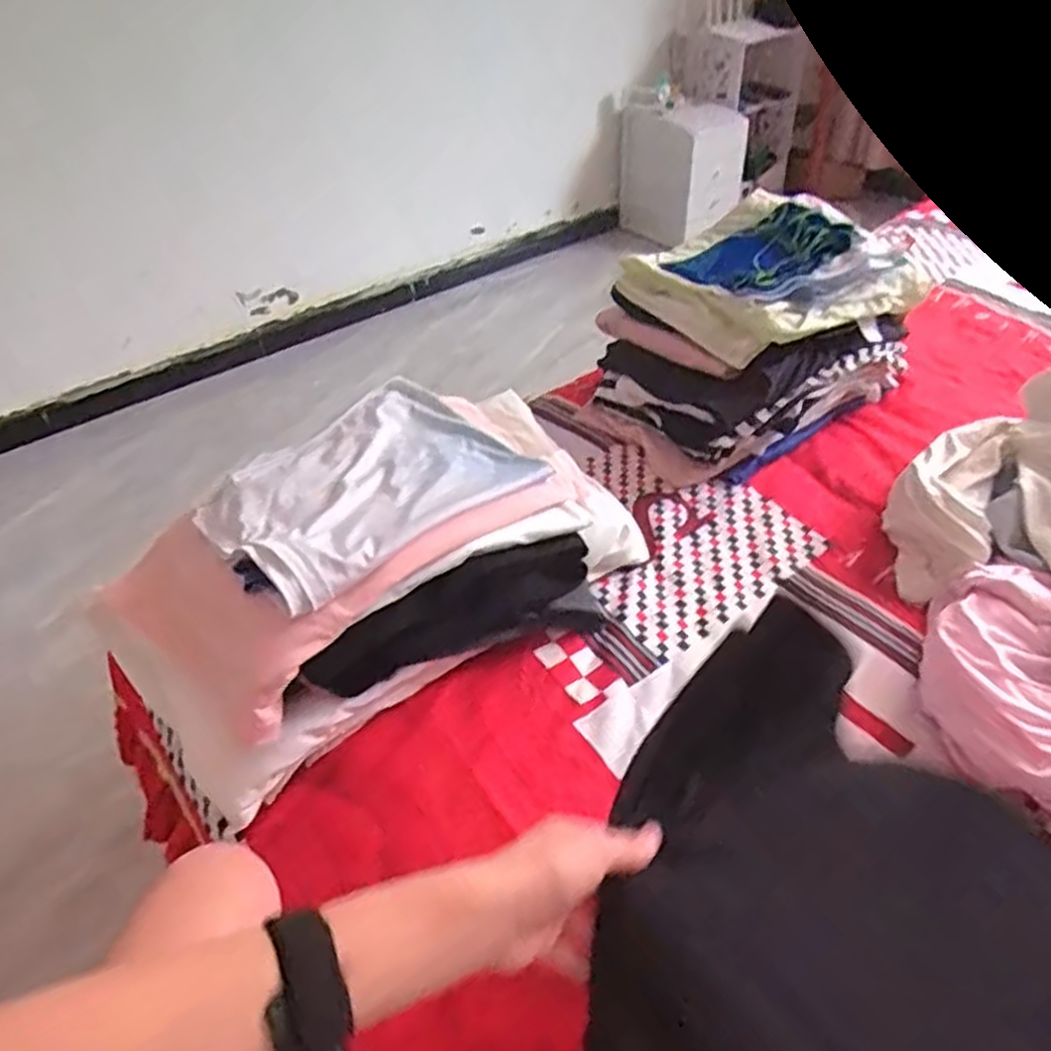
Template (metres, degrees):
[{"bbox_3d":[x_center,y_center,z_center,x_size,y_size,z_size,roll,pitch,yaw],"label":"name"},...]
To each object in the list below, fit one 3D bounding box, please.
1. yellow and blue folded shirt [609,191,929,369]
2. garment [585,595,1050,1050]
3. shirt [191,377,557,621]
[{"bbox_3d":[0.312,-0.338,1.040,0.291,0.079,0.295,-21,44,-20],"label":"yellow and blue folded shirt"},{"bbox_3d":[0.202,0.253,0.446,0.323,0.092,0.375,-32,48,-27],"label":"garment"},{"bbox_3d":[-0.157,-0.046,0.761,0.226,0.046,0.294,31,51,33],"label":"shirt"}]

